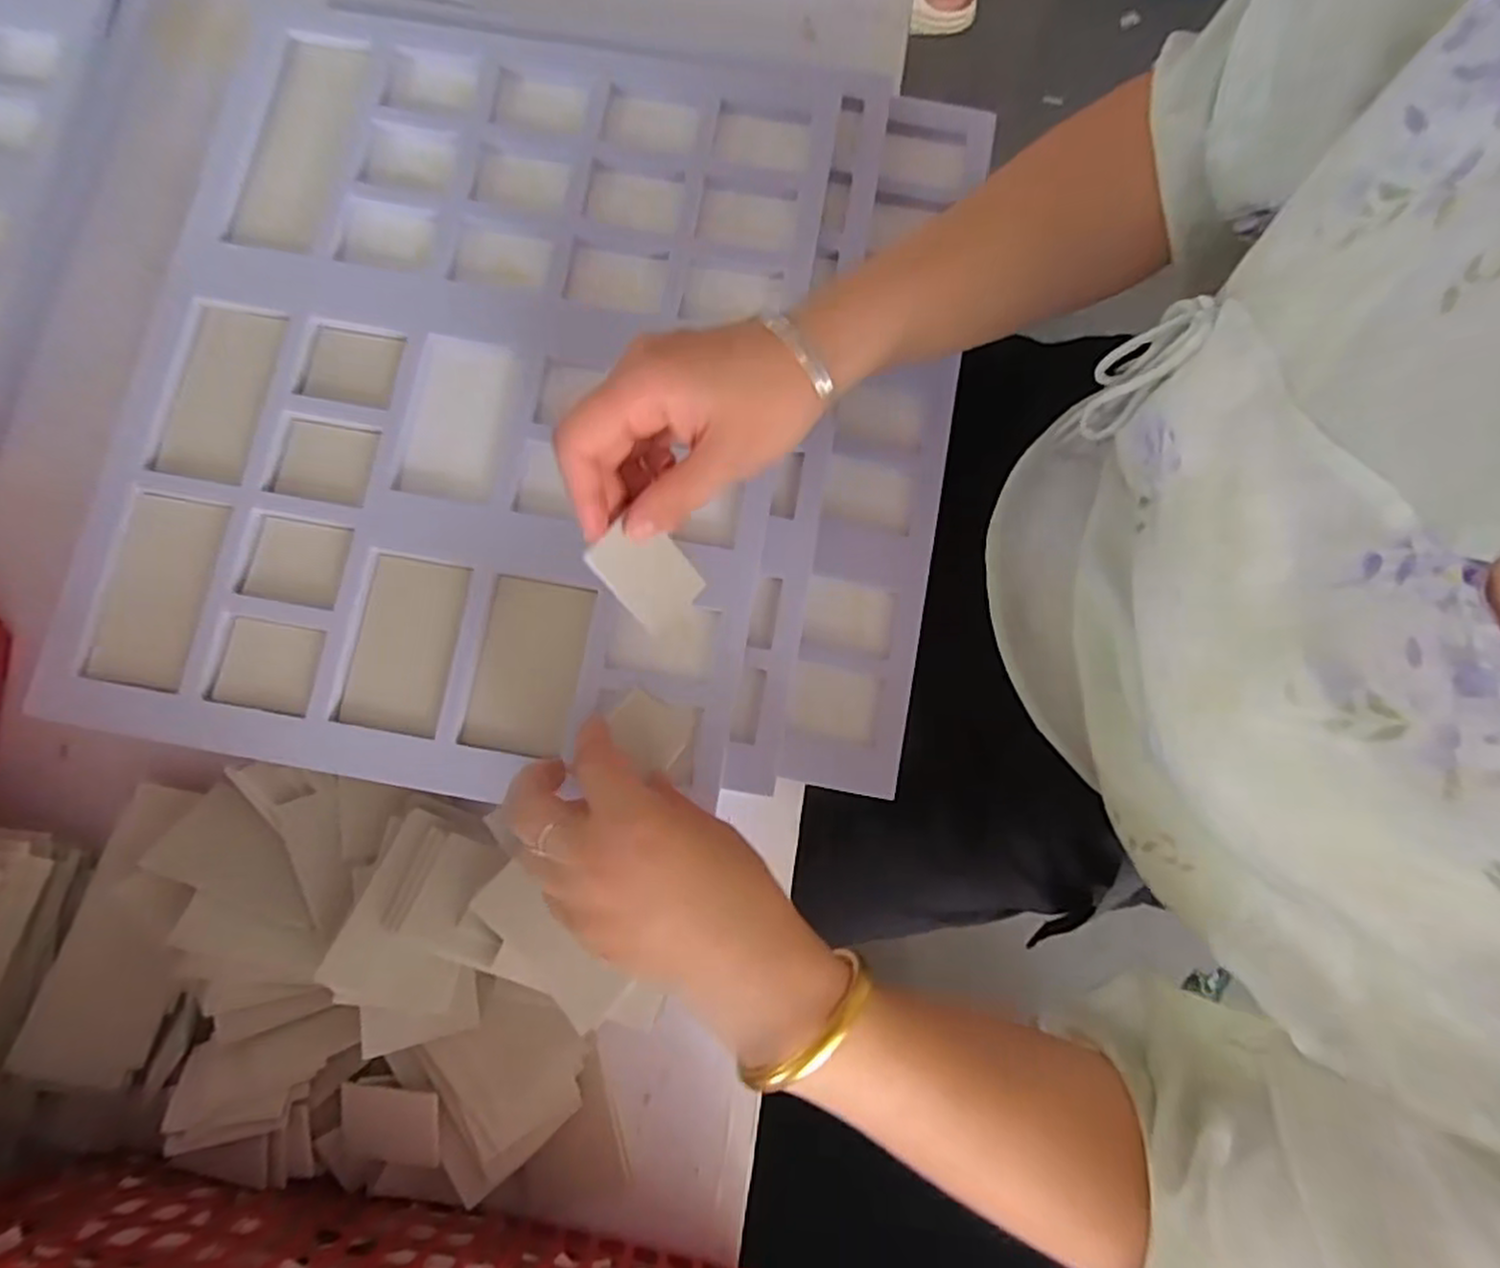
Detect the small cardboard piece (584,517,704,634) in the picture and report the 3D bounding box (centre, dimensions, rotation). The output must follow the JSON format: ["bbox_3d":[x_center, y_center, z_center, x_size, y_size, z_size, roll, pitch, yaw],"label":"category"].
[{"bbox_3d":[-0.046,-0.029,0.329,0.038,0.004,0.051,-50,118,-23],"label":"small cardboard piece"}]

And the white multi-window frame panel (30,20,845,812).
[{"bbox_3d":[-0.159,-0.139,0.393,0.345,0.013,0.420,10,81,1],"label":"white multi-window frame panel"}]

